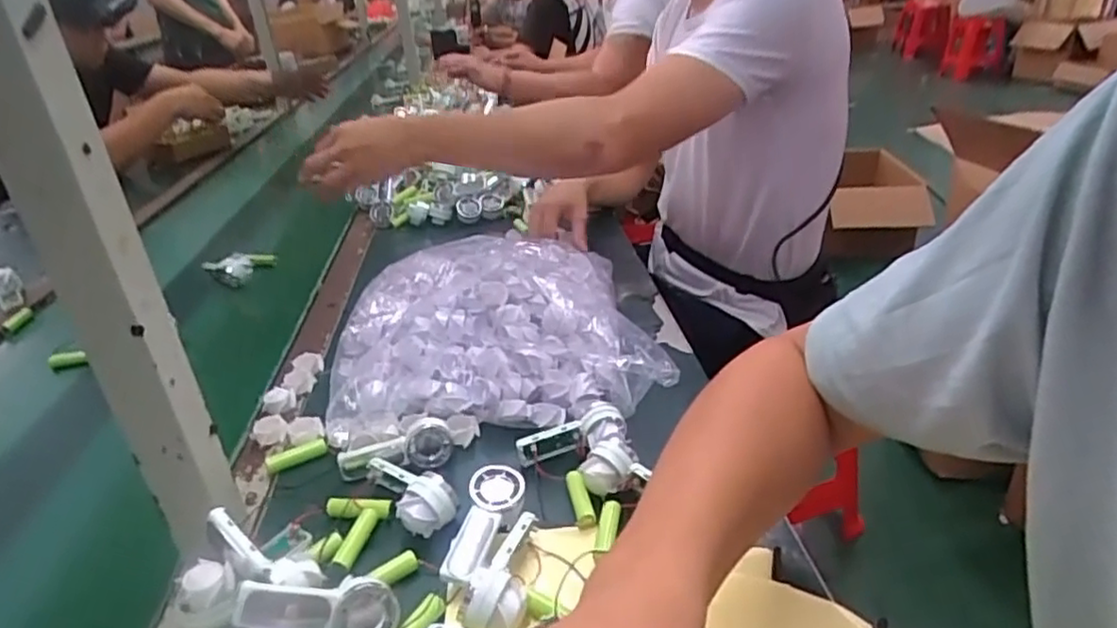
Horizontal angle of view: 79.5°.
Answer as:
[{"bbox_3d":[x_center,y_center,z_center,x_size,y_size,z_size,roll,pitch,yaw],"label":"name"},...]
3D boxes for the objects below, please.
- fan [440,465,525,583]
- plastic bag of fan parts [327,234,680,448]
[{"bbox_3d":[-0.051,0.151,0.477,0.039,0.035,0.092,5,30,15],"label":"fan"},{"bbox_3d":[-0.068,0.013,0.670,0.304,0.101,0.268,-6,28,-4],"label":"plastic bag of fan parts"}]

